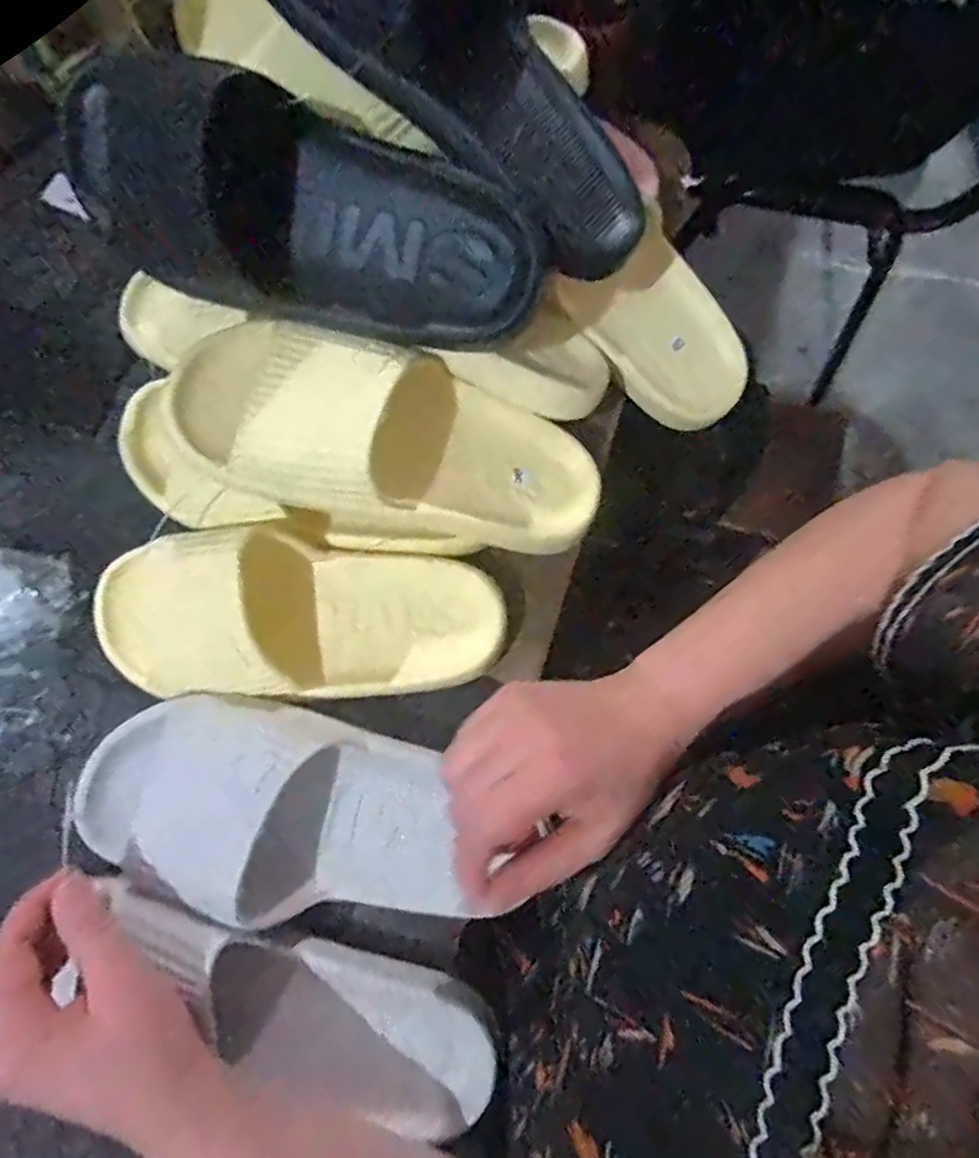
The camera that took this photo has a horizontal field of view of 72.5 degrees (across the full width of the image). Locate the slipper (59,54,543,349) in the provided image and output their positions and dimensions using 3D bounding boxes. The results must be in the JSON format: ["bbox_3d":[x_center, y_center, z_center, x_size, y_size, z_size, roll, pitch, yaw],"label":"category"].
[{"bbox_3d":[-0.083,-0.191,0.369,0.219,0.066,0.103,15,112,-4],"label":"slipper"}]

